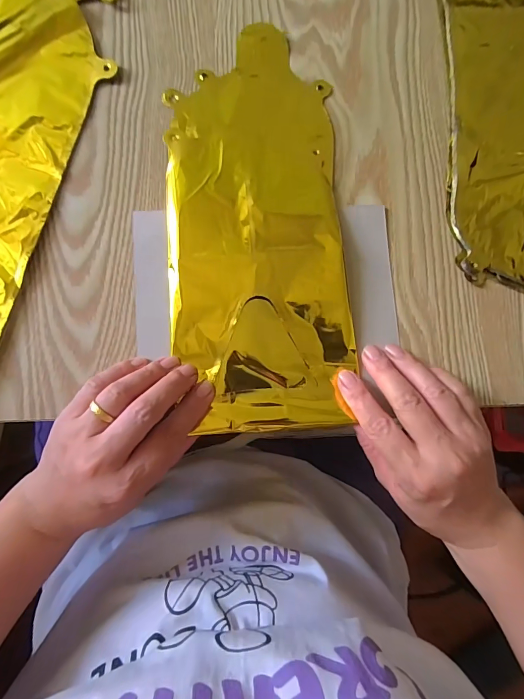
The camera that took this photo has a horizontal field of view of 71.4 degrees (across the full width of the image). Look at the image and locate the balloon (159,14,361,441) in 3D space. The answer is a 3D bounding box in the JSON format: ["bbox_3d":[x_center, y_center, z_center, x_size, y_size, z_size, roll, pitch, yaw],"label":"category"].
[{"bbox_3d":[-0.002,-0.095,0.271,0.129,0.013,0.303,-3,83,-5],"label":"balloon"}]

